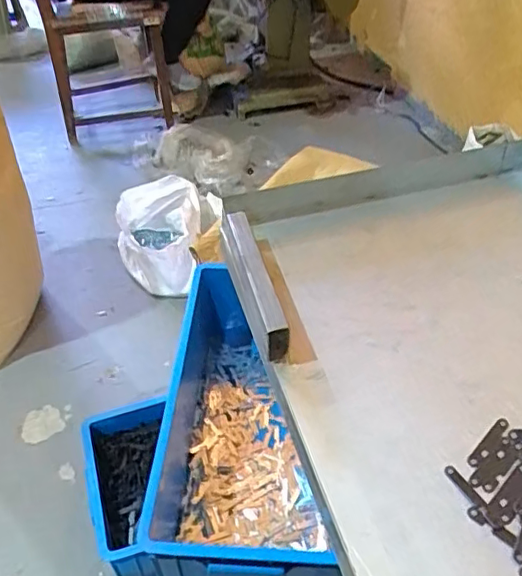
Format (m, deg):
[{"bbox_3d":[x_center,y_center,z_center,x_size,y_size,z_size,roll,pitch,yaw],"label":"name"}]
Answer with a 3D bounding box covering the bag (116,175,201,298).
[{"bbox_3d":[-0.313,-0.155,1.810,0.260,0.198,0.357,-11,44,-11],"label":"bag"}]

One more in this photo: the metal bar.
[{"bbox_3d":[-0.004,-0.009,0.543,0.019,0.045,0.173,-10,43,-9],"label":"metal bar"}]

